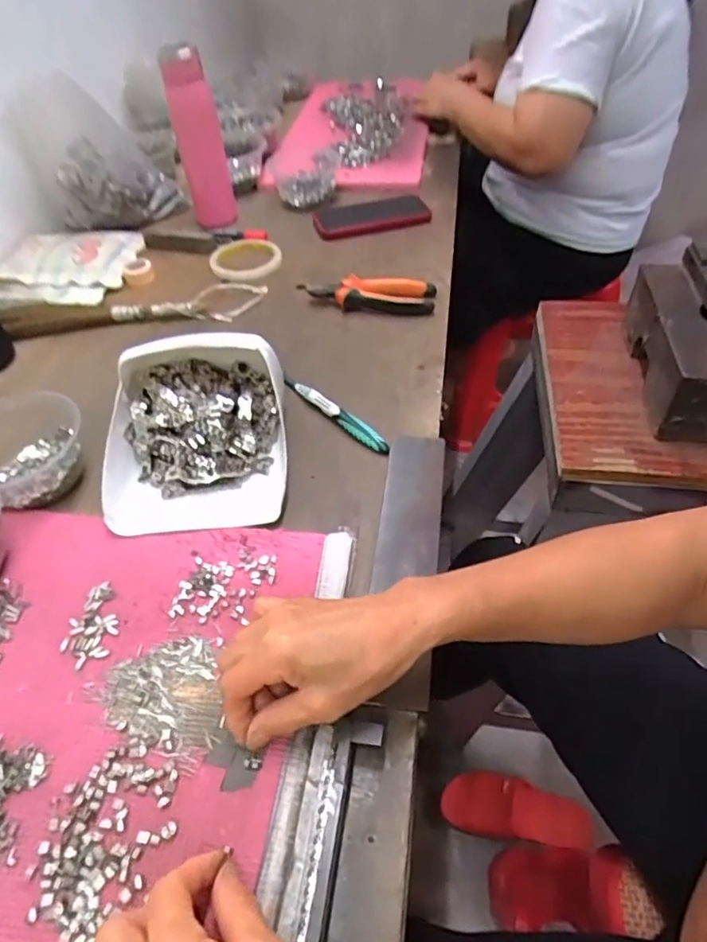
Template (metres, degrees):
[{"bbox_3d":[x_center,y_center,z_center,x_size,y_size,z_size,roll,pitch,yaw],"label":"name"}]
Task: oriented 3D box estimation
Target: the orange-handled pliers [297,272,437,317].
[{"bbox_3d":[0.015,-0.221,0.700,0.167,0.028,0.047,6,49,7],"label":"orange-handled pliers"}]

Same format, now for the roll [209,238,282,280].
[{"bbox_3d":[-0.150,-0.294,0.794,0.099,0.012,0.101,-6,48,-3],"label":"roll"}]

